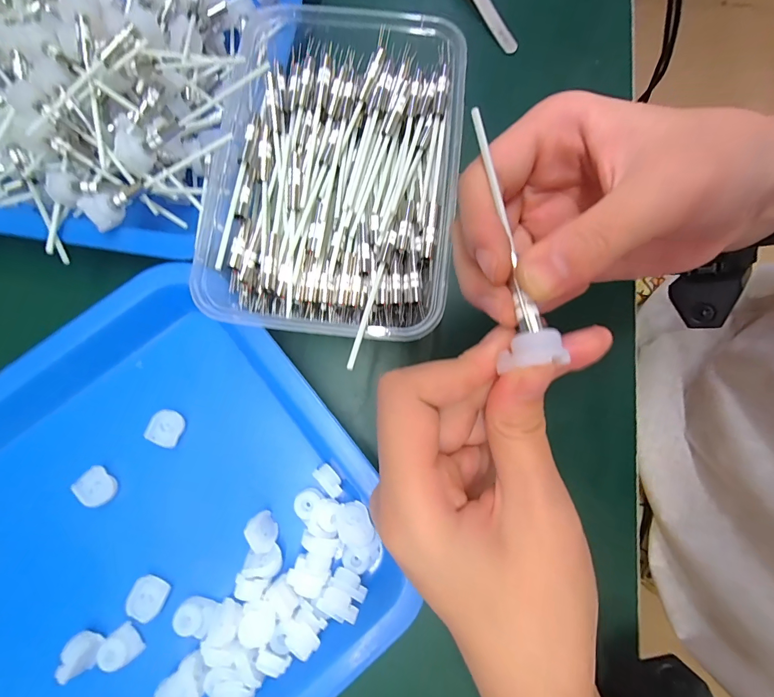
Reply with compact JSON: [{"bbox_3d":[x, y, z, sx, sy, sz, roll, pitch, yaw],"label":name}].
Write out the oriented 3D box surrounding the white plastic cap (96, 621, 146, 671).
[{"bbox_3d":[-0.136,0.152,0.191,0.018,0.008,0.018,-33,84,-35],"label":"white plastic cap"}]

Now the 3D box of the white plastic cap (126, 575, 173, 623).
[{"bbox_3d":[-0.123,0.128,0.192,0.018,0.004,0.018,22,80,4],"label":"white plastic cap"}]

